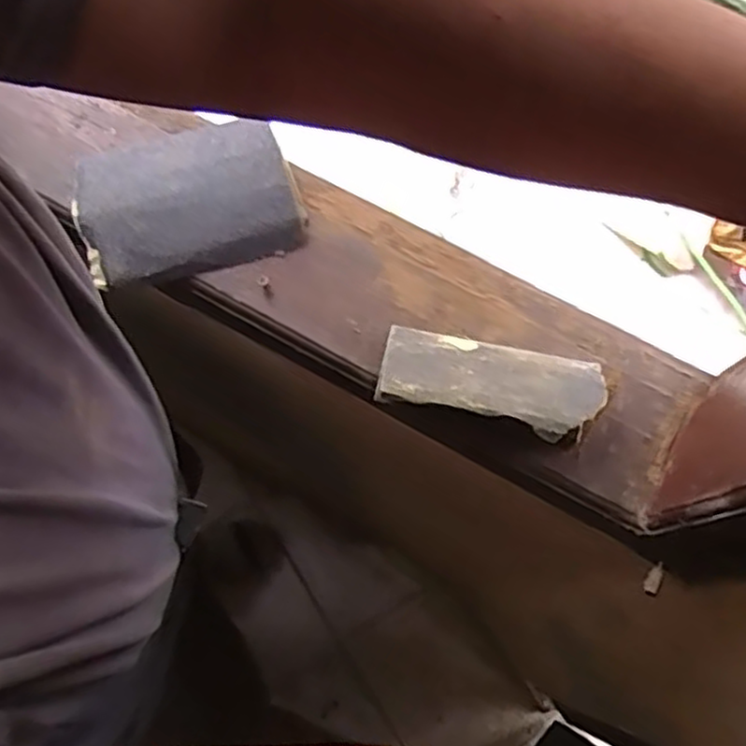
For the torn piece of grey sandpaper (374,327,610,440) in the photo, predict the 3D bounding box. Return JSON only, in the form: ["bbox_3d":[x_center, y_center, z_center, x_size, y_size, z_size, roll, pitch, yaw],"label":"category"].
[{"bbox_3d":[0.078,0.005,0.479,0.144,0.006,0.059,11,55,6],"label":"torn piece of grey sandpaper"}]

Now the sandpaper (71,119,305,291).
[{"bbox_3d":[-0.138,-0.127,0.526,0.150,0.023,0.123,-17,73,-7],"label":"sandpaper"}]

